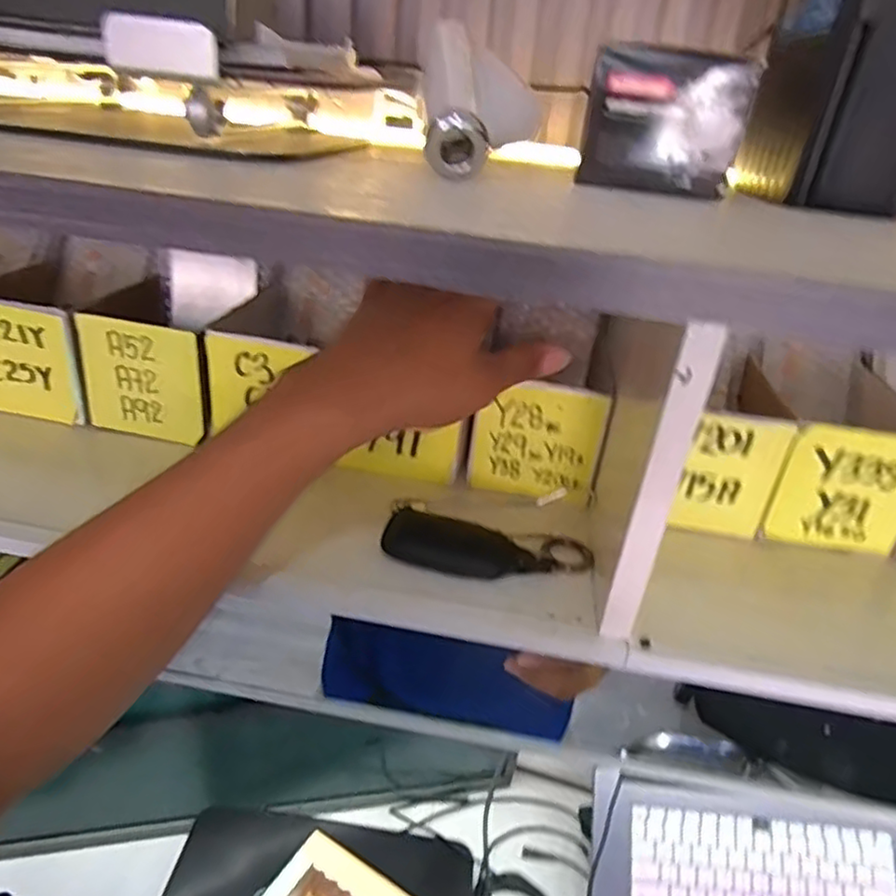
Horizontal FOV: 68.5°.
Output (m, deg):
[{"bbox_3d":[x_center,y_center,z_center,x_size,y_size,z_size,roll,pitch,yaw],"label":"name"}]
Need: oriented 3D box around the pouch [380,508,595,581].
[{"bbox_3d":[0.027,0.061,0.417,0.131,0.025,0.042,6,27,-1],"label":"pouch"}]

